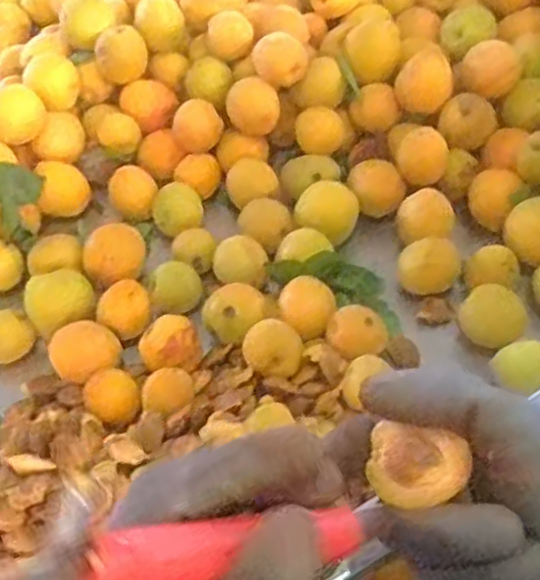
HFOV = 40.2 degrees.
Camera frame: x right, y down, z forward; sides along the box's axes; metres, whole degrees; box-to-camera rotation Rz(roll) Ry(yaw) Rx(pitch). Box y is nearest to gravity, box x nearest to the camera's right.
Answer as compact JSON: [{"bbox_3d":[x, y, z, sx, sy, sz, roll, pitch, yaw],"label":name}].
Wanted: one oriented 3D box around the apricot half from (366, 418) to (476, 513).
[{"bbox_3d":[0.056,0.067,0.284,0.036,0.015,0.029,-6,66,34],"label":"apricot half"}]

